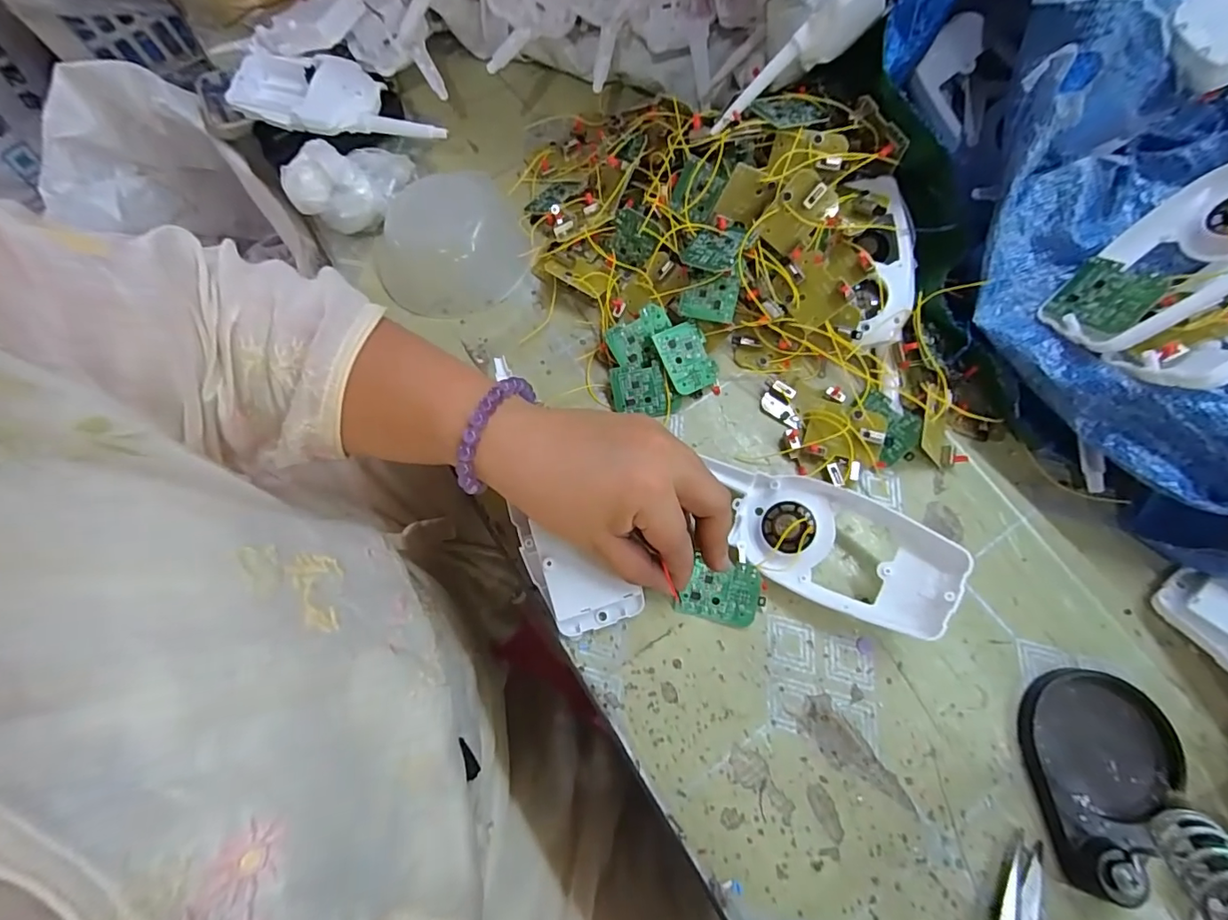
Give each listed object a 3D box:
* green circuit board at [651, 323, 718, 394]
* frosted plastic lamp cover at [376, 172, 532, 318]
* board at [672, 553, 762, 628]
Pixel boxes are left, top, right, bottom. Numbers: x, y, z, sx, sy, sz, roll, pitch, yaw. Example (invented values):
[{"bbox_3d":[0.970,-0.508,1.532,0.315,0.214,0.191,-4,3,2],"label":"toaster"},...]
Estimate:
[{"bbox_3d":[0.047,-0.064,0.331,0.032,0.004,0.042,-24,91,-16],"label":"green circuit board"},{"bbox_3d":[-0.115,-0.150,0.358,0.096,0.040,0.093,-30,71,-11],"label":"frosted plastic lamp cover"},{"bbox_3d":[0.058,0.071,0.285,0.043,0.004,0.033,12,93,4],"label":"board"}]

